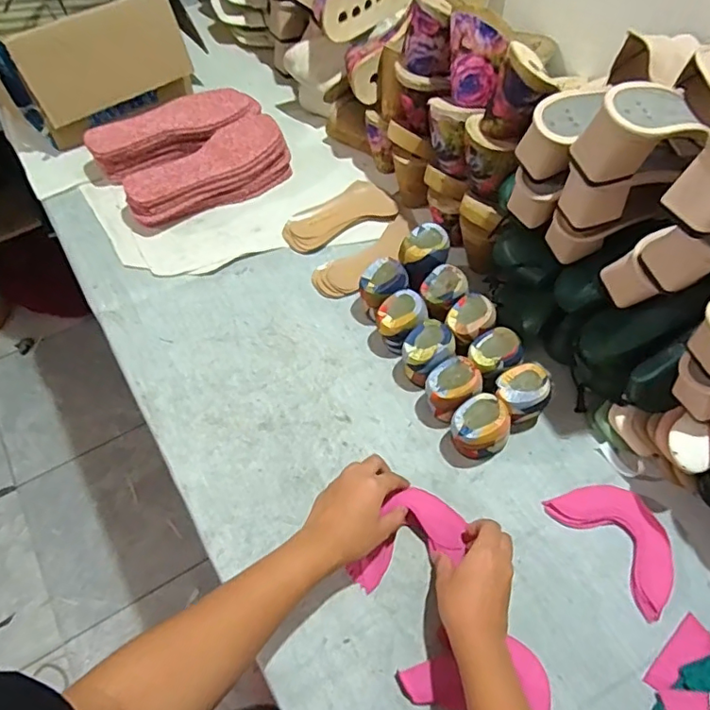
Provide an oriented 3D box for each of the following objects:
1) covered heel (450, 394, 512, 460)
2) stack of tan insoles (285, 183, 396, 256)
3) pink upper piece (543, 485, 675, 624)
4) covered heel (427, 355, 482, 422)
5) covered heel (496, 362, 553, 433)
[{"bbox_3d":[0.137,0.082,0.596,0.058,0.071,0.059,0,59,0],"label":"covered heel"},{"bbox_3d":[-0.025,-0.200,0.787,0.161,0.020,0.070,-25,62,-15],"label":"stack of tan insoles"},{"bbox_3d":[0.282,0.191,0.571,0.083,0.011,0.138,-32,64,-18],"label":"pink upper piece"},{"bbox_3d":[0.111,0.043,0.621,0.059,0.067,0.063,29,63,16],"label":"covered heel"},{"bbox_3d":[0.188,0.050,0.621,0.057,0.077,0.060,0,59,0],"label":"covered heel"}]

